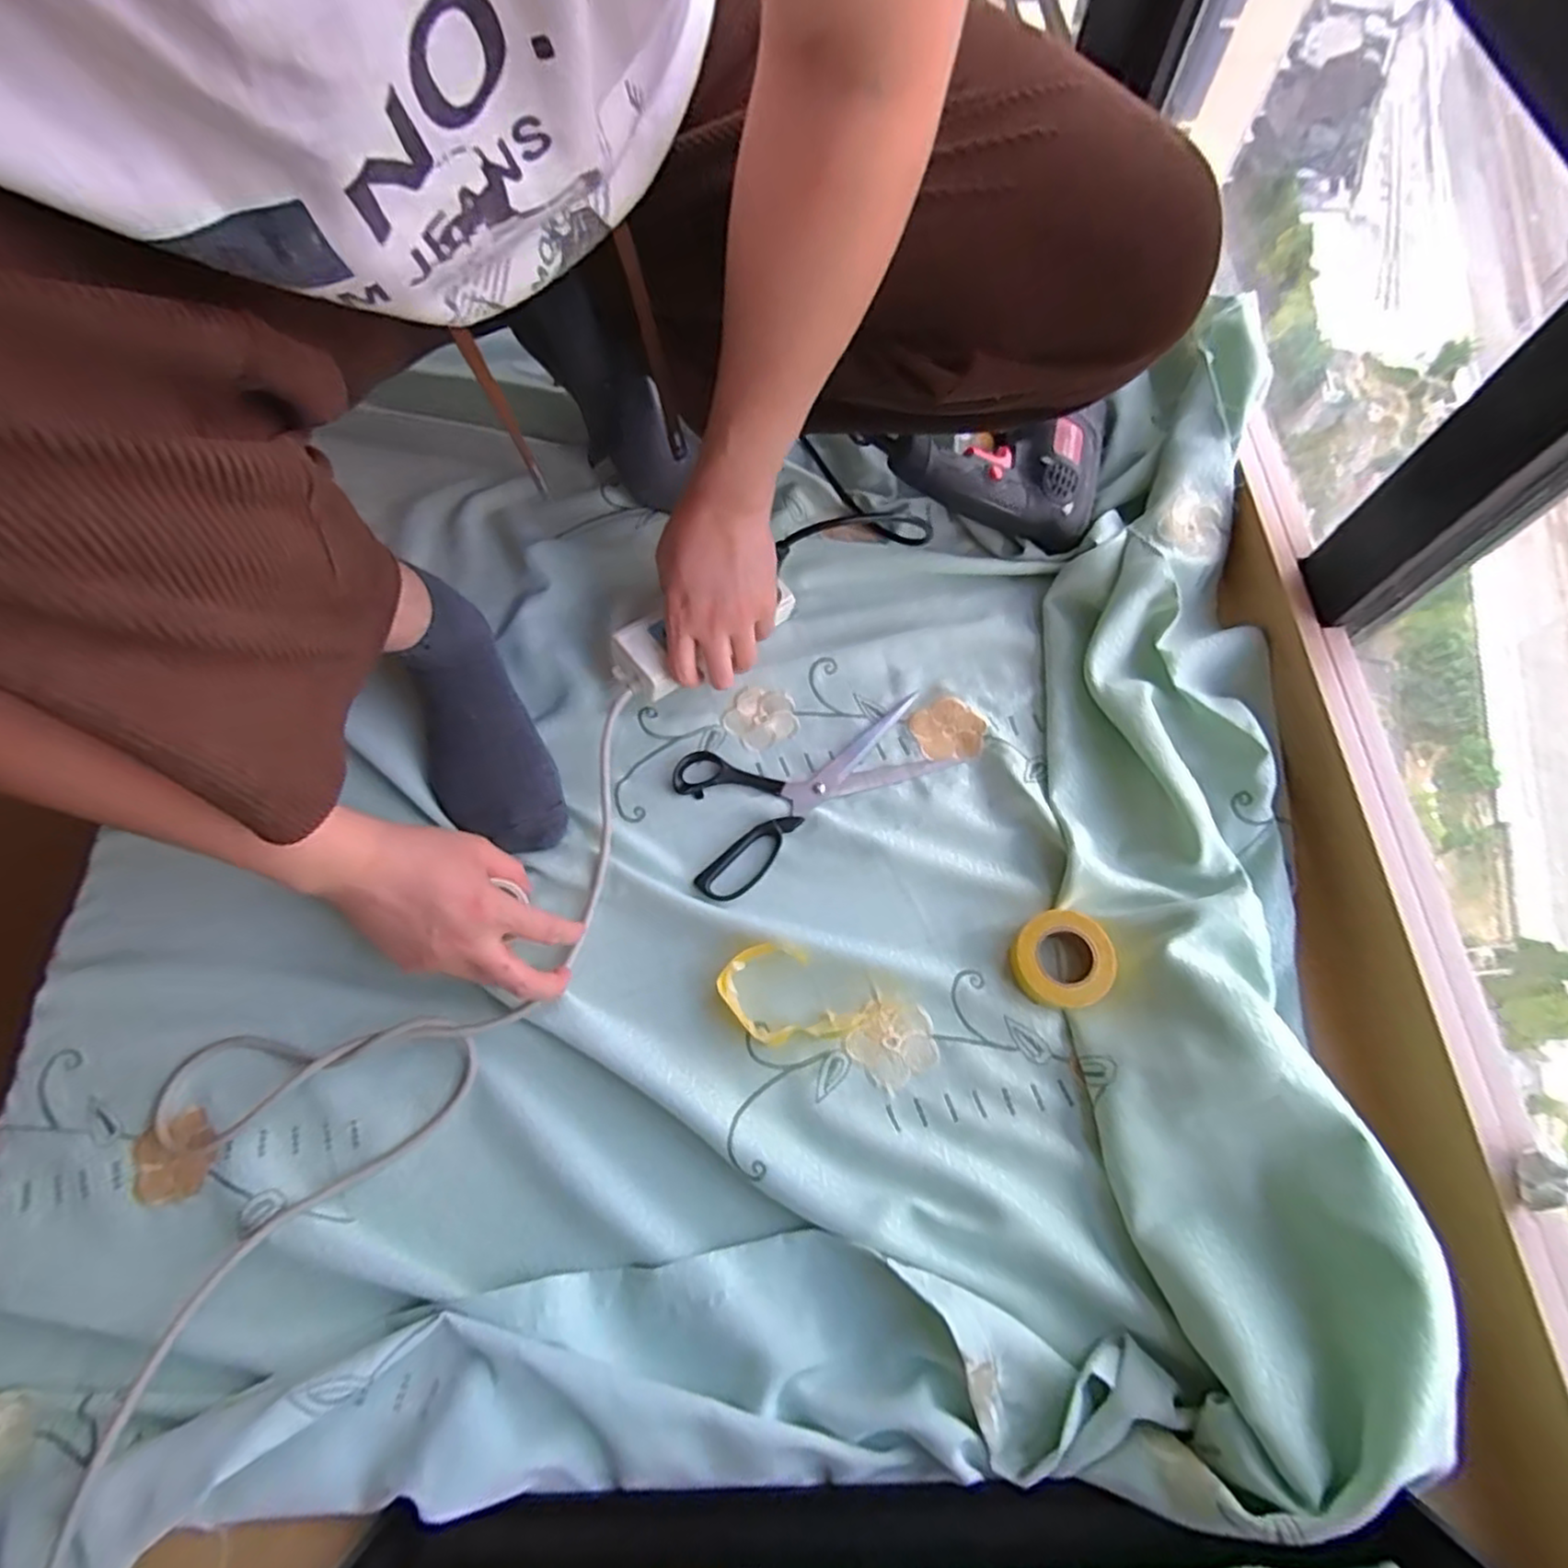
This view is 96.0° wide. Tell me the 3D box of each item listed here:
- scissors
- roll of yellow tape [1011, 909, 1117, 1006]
[{"bbox_3d":[0.019,-0.005,0.576,0.230,0.008,0.117,-26,69,-10],"label":"scissors"},{"bbox_3d":[0.198,0.126,0.508,0.065,0.028,0.066,0,67,0],"label":"roll of yellow tape"}]

